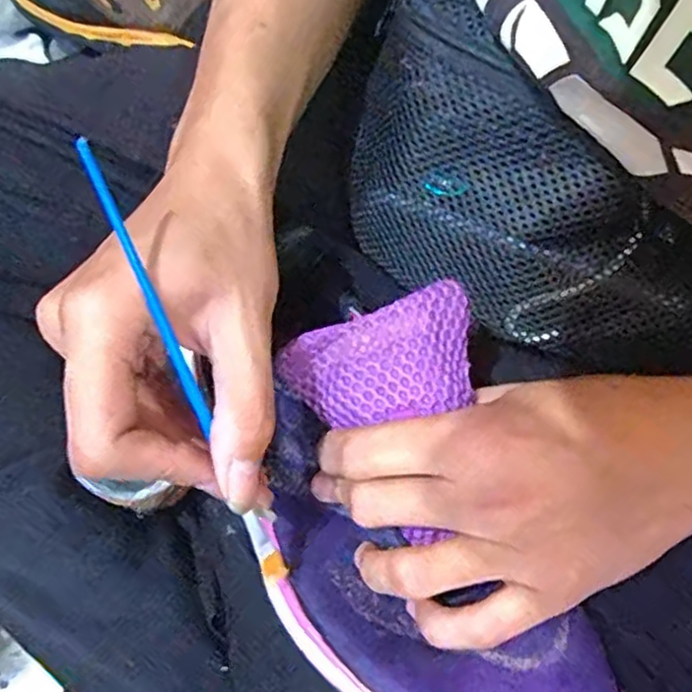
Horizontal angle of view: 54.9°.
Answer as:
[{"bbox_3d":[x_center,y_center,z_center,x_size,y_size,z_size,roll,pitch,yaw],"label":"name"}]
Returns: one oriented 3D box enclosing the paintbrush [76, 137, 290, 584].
[{"bbox_3d":[-0.050,0.014,0.221,0.010,0.166,0.007,-25,24,-14],"label":"paintbrush"}]

